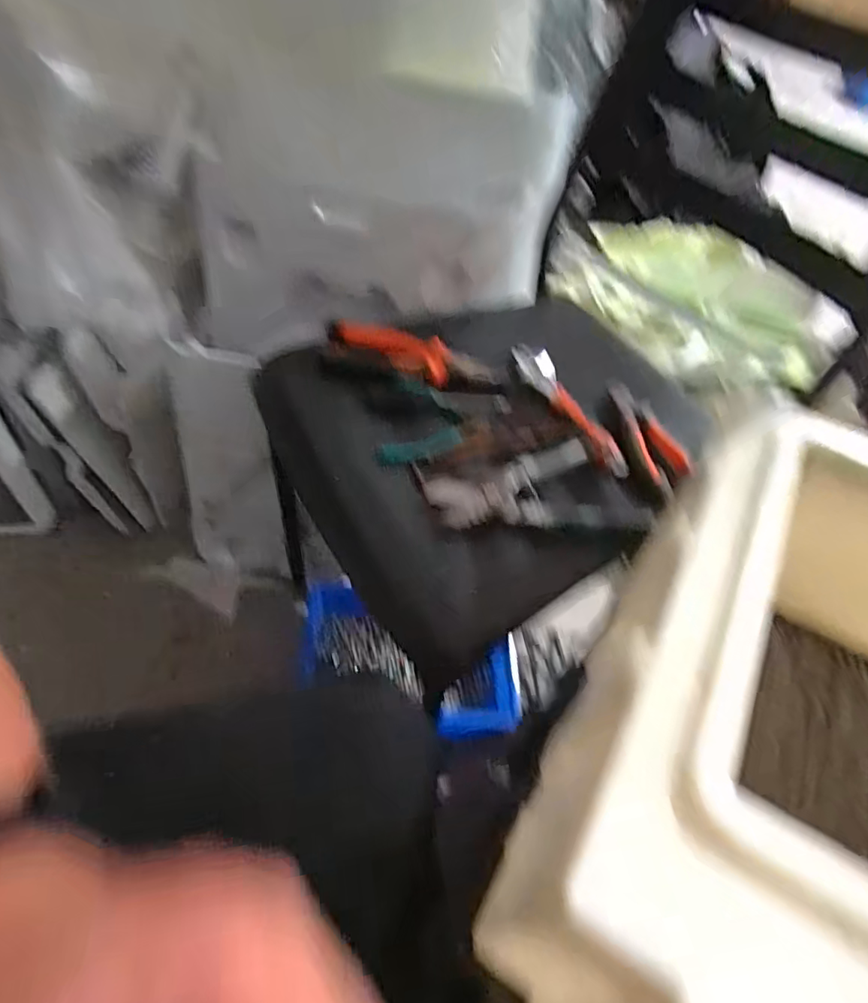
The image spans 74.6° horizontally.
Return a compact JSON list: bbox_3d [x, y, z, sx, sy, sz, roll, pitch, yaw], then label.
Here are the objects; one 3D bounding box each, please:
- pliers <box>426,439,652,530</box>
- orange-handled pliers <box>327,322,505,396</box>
[{"bbox_3d":[0.091,-0.008,0.500,0.186,0.012,0.093,-9,51,-14],"label":"pliers"},{"bbox_3d":[-0.023,-0.154,0.602,0.197,0.024,0.054,18,50,9],"label":"orange-handled pliers"}]

